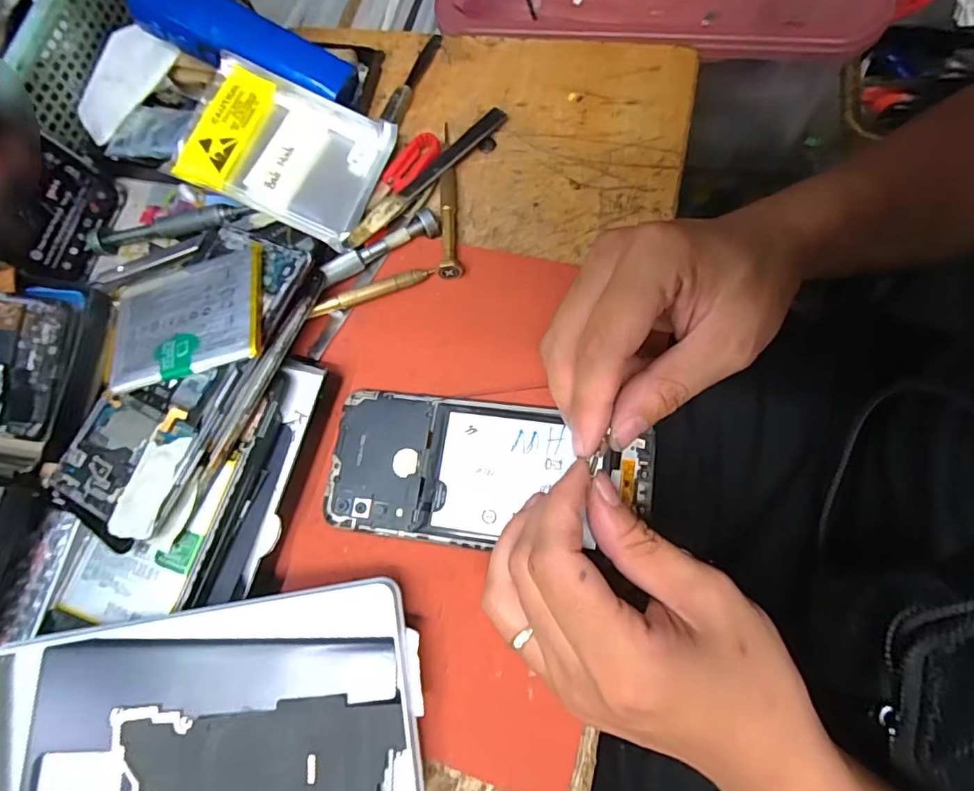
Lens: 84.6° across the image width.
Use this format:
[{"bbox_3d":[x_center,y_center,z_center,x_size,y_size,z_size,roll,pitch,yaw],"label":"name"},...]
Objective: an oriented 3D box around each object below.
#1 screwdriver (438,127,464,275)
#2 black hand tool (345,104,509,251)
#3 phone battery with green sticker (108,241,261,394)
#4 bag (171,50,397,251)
[{"bbox_3d":[-0.022,-0.118,0.315,0.013,0.013,0.108,-3,75,6],"label":"screwdriver"},{"bbox_3d":[-0.036,-0.130,0.319,0.125,0.008,0.014,-45,74,-6],"label":"black hand tool"},{"bbox_3d":[-0.155,-0.042,0.276,0.084,0.006,0.067,-13,69,10],"label":"phone battery with green sticker"},{"bbox_3d":[-0.117,-0.141,0.311,0.104,0.012,0.081,21,79,-11],"label":"bag"}]

